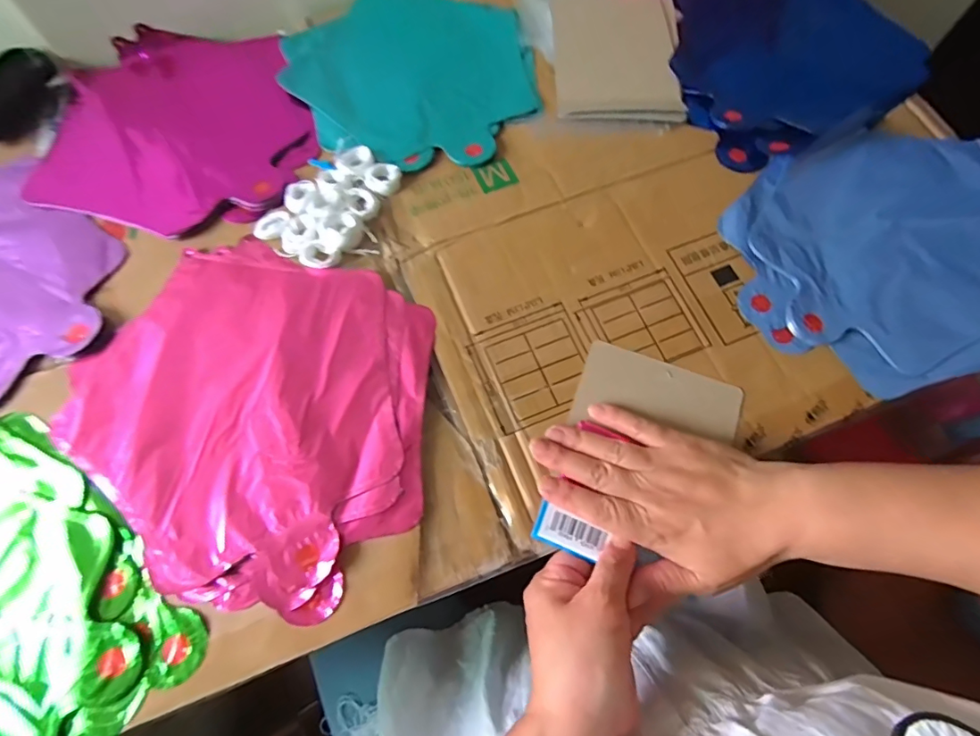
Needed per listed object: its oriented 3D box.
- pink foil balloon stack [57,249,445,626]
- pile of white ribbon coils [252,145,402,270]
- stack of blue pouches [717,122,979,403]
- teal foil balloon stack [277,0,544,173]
[{"bbox_3d":[-0.169,0.027,0.357,0.258,0.009,0.237,14,69,6],"label":"pink foil balloon stack"},{"bbox_3d":[-0.129,-0.138,0.417,0.082,0.016,0.115,36,73,14],"label":"pile of white ribbon coils"},{"bbox_3d":[0.319,-0.096,0.401,0.254,0.021,0.216,-13,68,-5],"label":"stack of blue pouches"},{"bbox_3d":[-0.072,-0.288,0.481,0.240,0.013,0.226,33,72,13],"label":"teal foil balloon stack"}]

